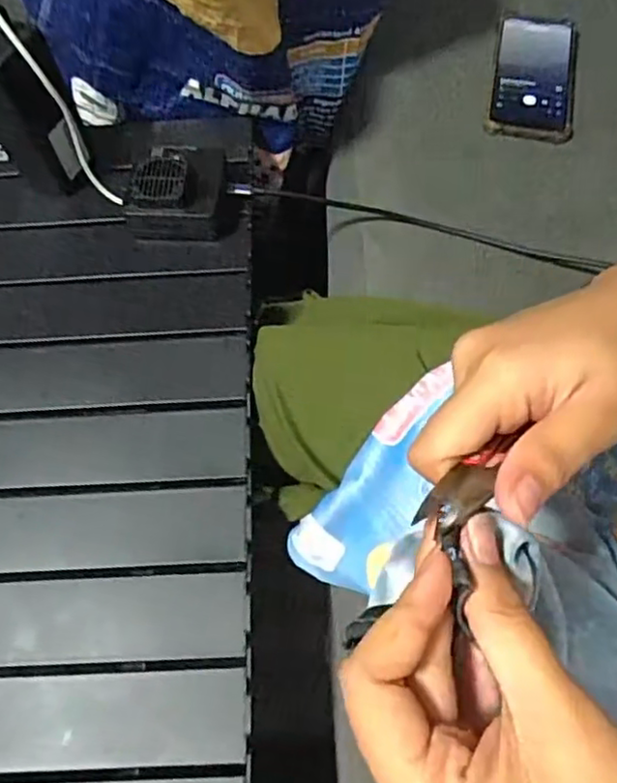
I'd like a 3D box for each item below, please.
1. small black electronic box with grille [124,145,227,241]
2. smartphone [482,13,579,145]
[{"bbox_3d":[-0.106,-0.166,0.536,0.083,0.046,0.074,1,66,3],"label":"small black electronic box with grille"},{"bbox_3d":[0.226,-0.318,0.653,0.081,0.015,0.165,11,66,5],"label":"smartphone"}]

